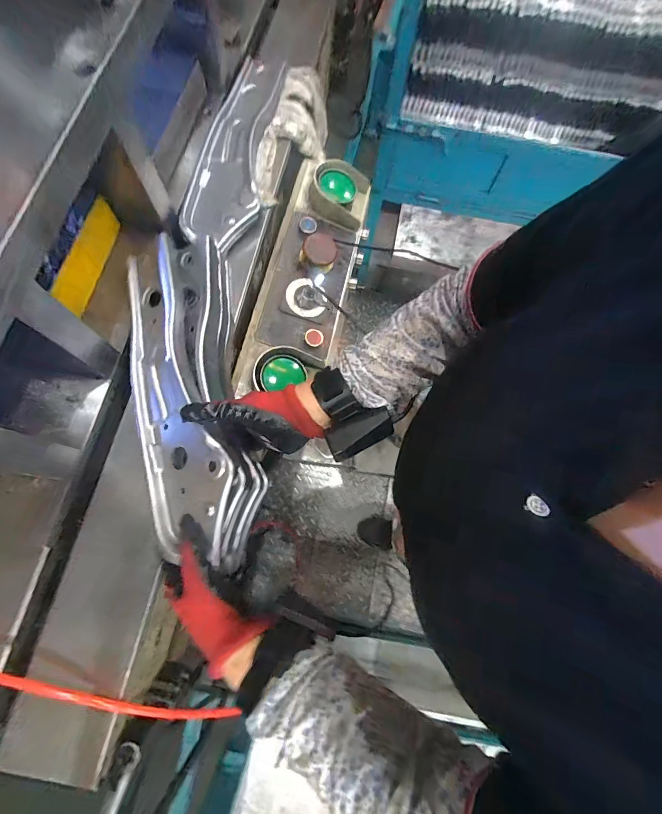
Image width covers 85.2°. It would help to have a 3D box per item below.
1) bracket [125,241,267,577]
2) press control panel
[{"bbox_3d":[-0.184,-0.020,0.455,0.126,0.085,0.421,-14,74,-6],"label":"bracket"},{"bbox_3d":[-0.035,-0.215,0.610,0.147,0.080,0.479,11,73,2],"label":"press control panel"}]

